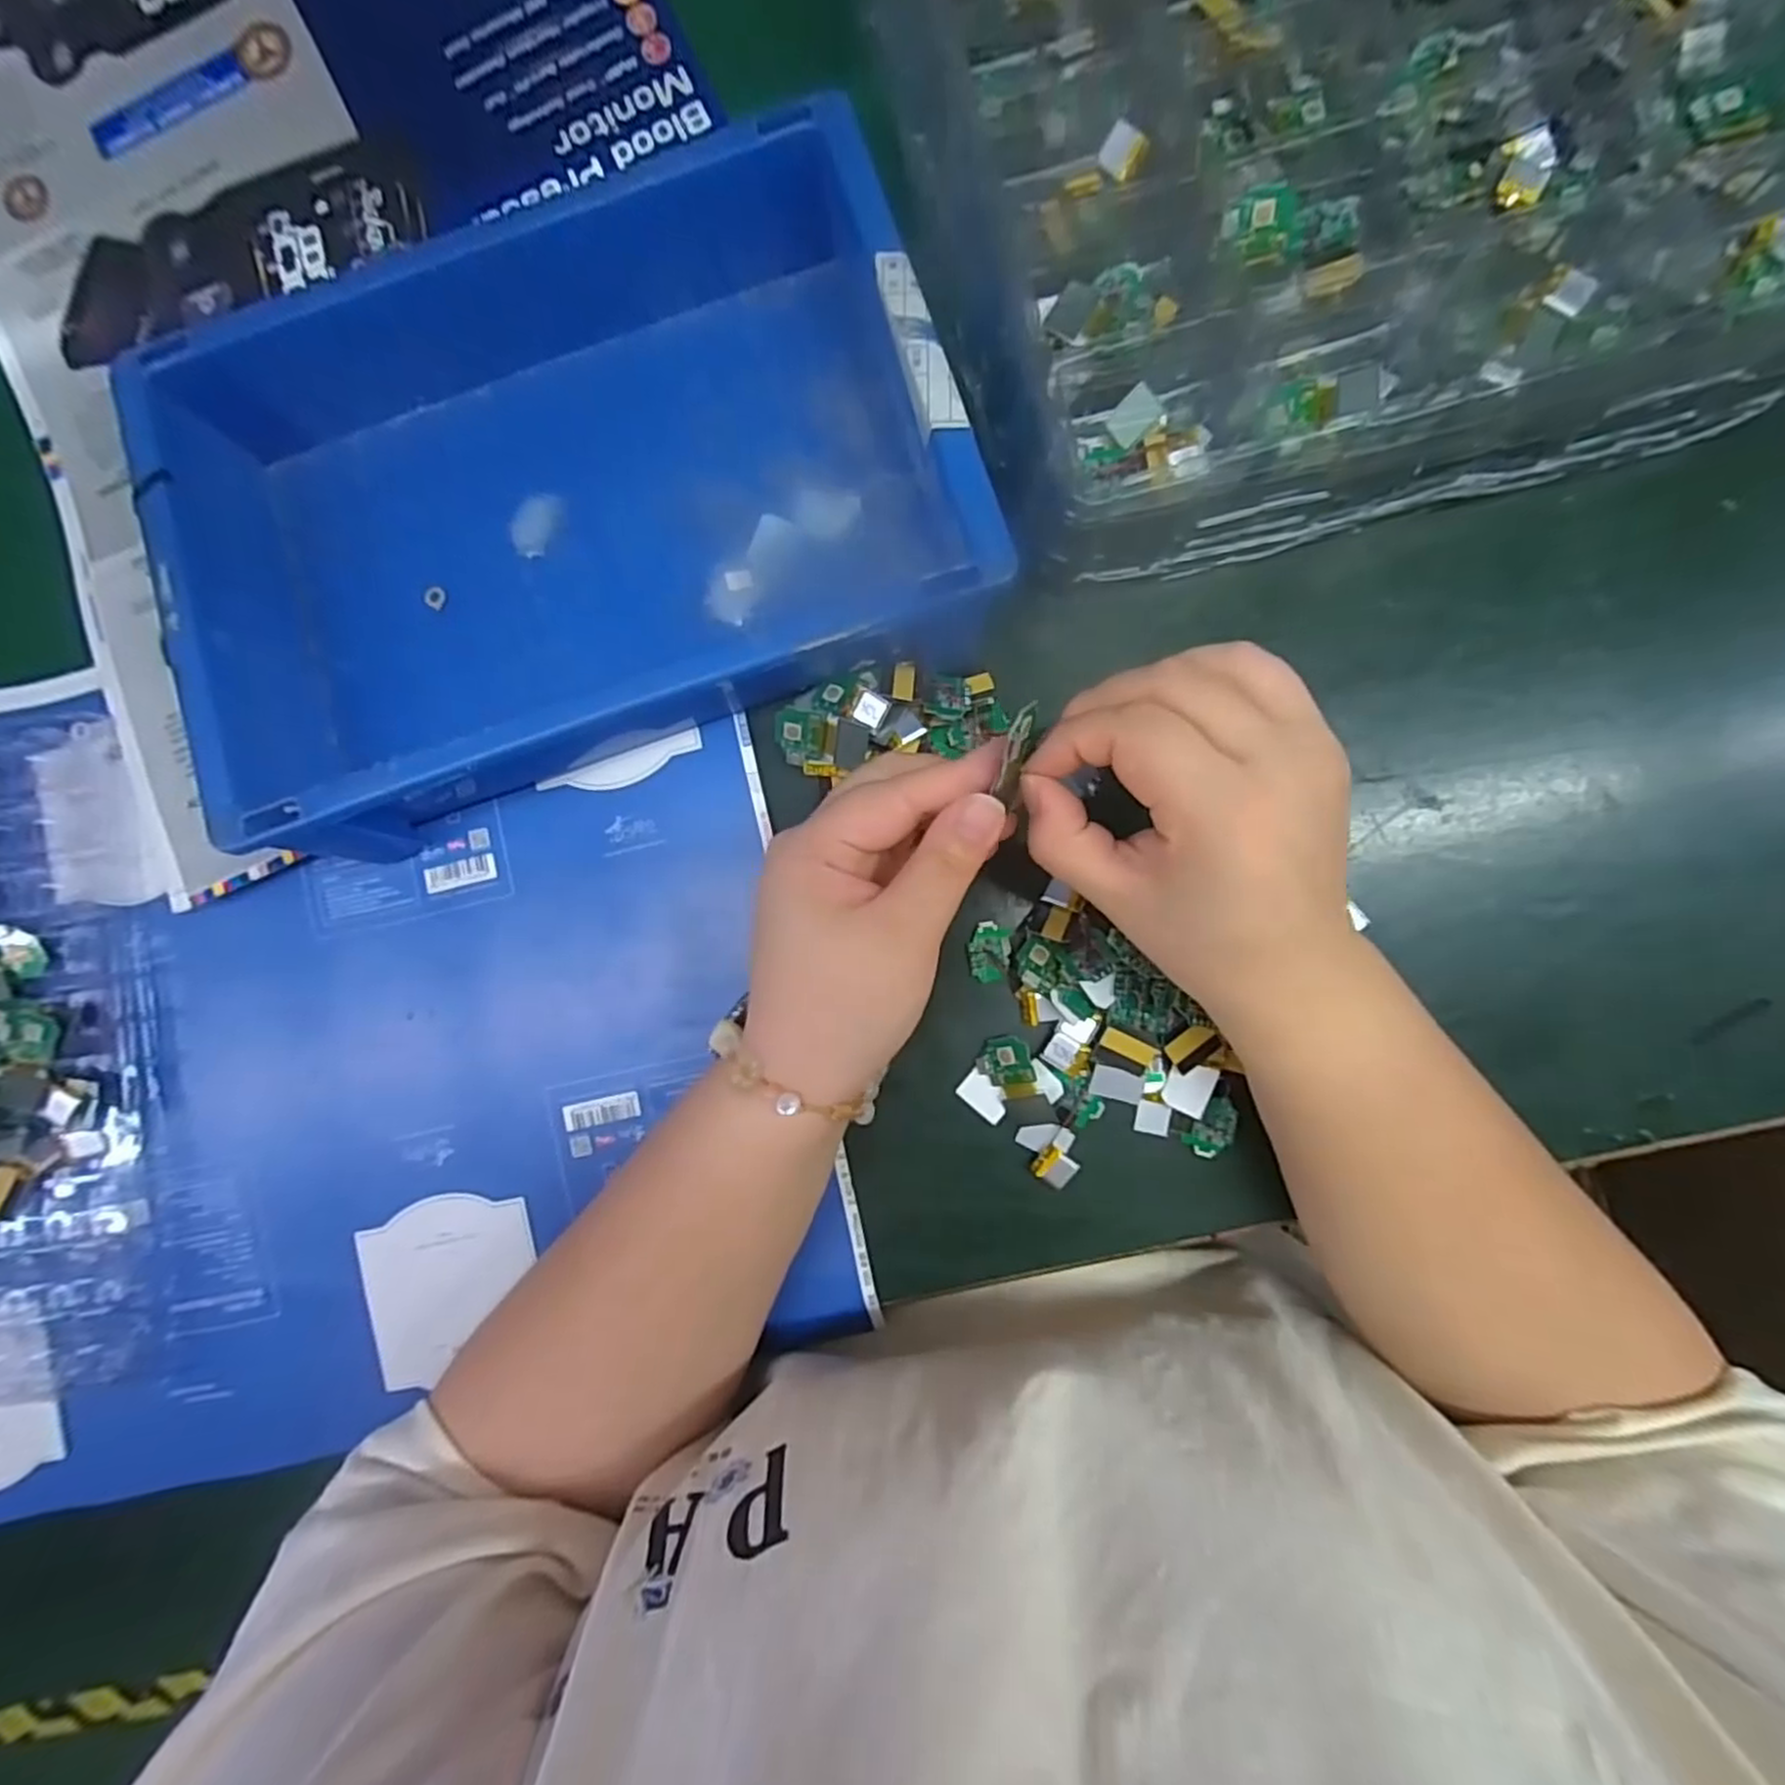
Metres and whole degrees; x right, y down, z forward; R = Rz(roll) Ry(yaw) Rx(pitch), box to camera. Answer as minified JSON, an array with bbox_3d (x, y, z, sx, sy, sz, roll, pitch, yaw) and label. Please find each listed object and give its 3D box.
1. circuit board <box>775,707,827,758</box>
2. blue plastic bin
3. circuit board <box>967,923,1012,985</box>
[{"bbox_3d":[-0.039,-0.066,0.316,0.021,0.004,0.020,11,129,2],"label":"circuit board"},{"bbox_3d":[-0.132,-0.157,0.313,0.296,0.072,0.202,-20,85,2],"label":"blue plastic bin"},{"bbox_3d":[0.041,0.026,0.323,0.017,0.004,0.025,8,87,4],"label":"circuit board"}]

